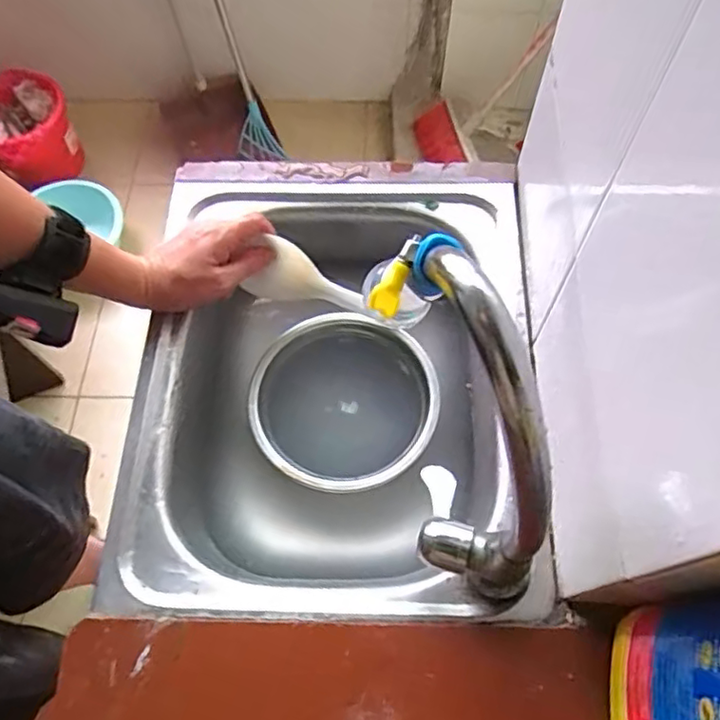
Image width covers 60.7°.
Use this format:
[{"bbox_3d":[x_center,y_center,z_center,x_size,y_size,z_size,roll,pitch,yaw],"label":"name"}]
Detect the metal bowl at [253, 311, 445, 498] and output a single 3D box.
[{"bbox_3d":[-0.015,0.047,0.584,0.163,0.065,0.160,-1,64,1],"label":"metal bowl"}]

